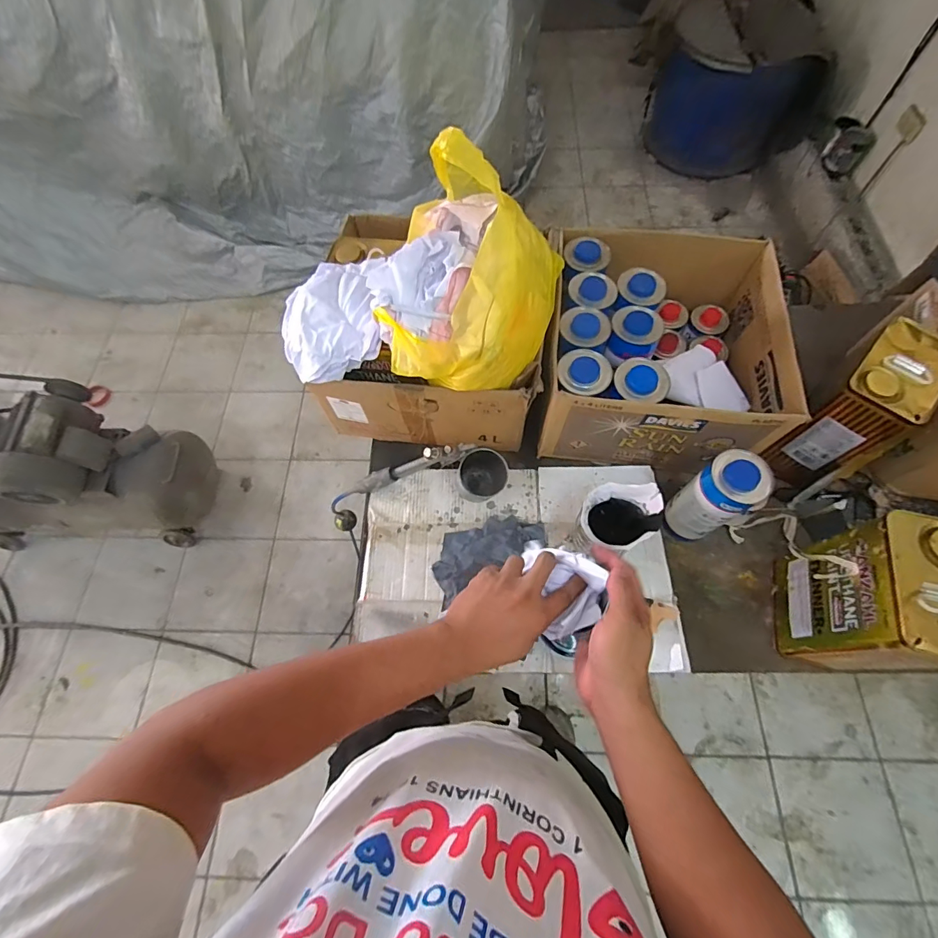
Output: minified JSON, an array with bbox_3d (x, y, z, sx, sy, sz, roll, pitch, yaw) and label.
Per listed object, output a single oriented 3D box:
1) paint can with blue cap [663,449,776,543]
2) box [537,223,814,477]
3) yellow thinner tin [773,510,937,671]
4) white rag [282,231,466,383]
[{"bbox_3d":[0.382,0.048,0.704,0.079,0.195,0.085,-29,69,-11],"label":"paint can with blue cap"},{"bbox_3d":[0.333,-0.221,0.813,0.380,0.197,0.392,7,67,5],"label":"box"},{"bbox_3d":[0.546,0.179,0.616,0.103,0.240,0.168,9,67,6],"label":"yellow thinner tin"},{"bbox_3d":[-0.149,-0.257,0.653,0.281,0.126,0.204,-4,66,0],"label":"white rag"}]

